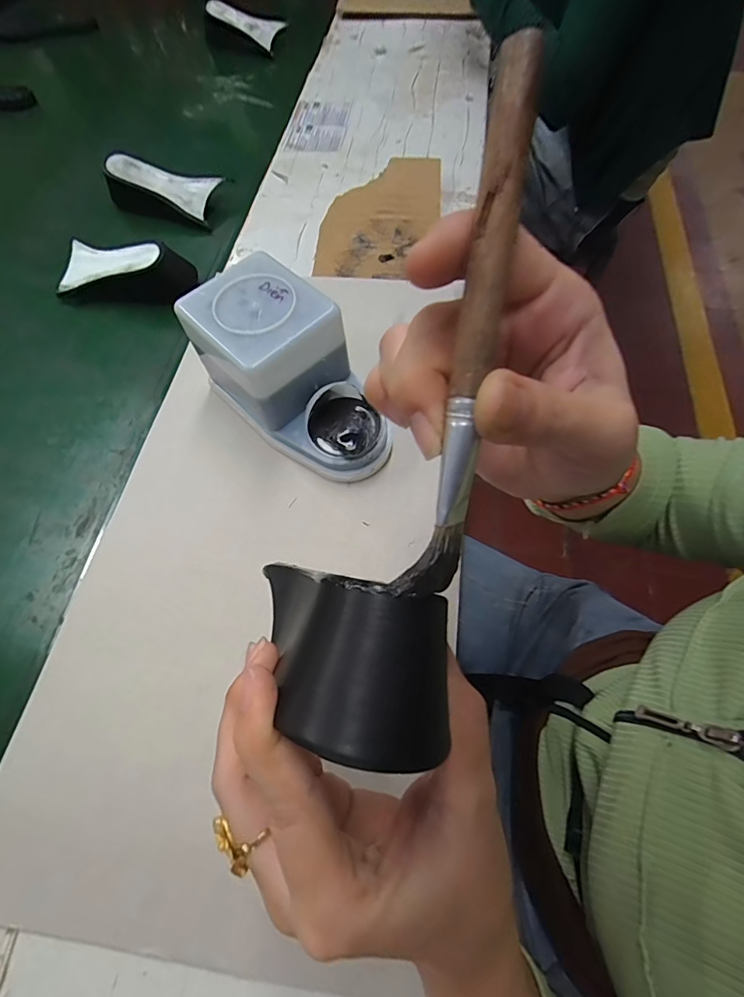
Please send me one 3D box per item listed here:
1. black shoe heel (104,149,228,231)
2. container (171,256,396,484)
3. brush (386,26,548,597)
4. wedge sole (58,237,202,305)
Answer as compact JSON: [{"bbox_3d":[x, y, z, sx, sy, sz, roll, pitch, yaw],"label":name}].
[{"bbox_3d":[-0.281,-0.424,0.595,0.144,0.061,0.067,20,66,10],"label":"black shoe heel"},{"bbox_3d":[-0.075,-0.112,0.380,0.161,0.104,0.103,41,71,19],"label":"container"},{"bbox_3d":[0.025,-0.039,0.118,0.016,0.008,0.138,9,102,6],"label":"brush"},{"bbox_3d":[-0.297,-0.269,0.514,0.158,0.049,0.068,10,64,6],"label":"wedge sole"}]

